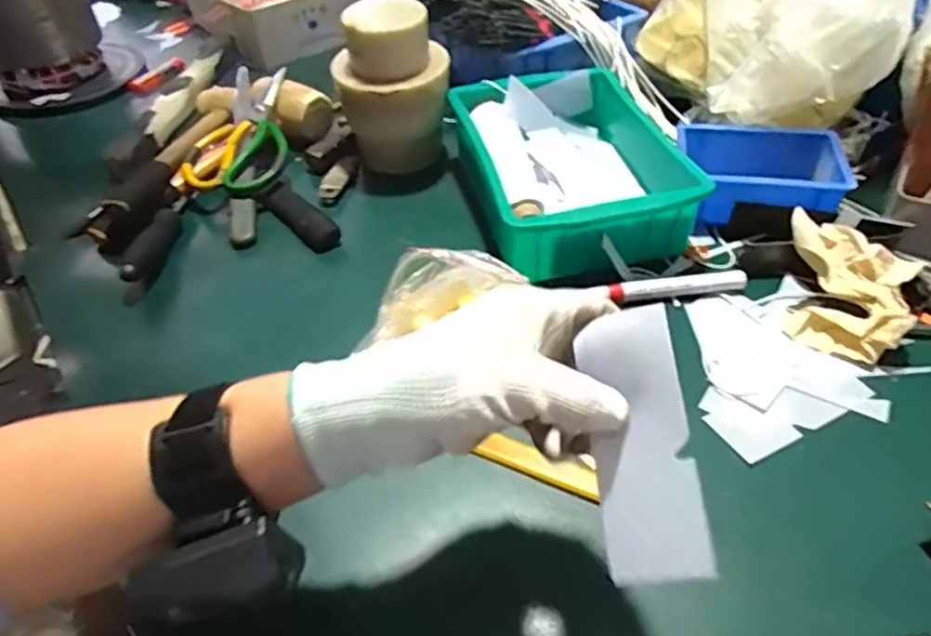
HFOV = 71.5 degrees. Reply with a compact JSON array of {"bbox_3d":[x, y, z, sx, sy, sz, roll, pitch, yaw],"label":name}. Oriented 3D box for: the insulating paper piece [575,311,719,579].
[{"bbox_3d":[0.080,0.057,0.297,0.044,0.007,0.119,-10,81,12],"label":"insulating paper piece"}]

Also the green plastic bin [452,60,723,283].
[{"bbox_3d":[0.094,-0.145,0.620,0.182,0.071,0.244,-9,45,-6],"label":"green plastic bin"}]

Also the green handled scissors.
[{"bbox_3d":[-0.239,-0.209,0.694,0.096,0.023,0.207,-9,53,2],"label":"green handled scissors"}]

